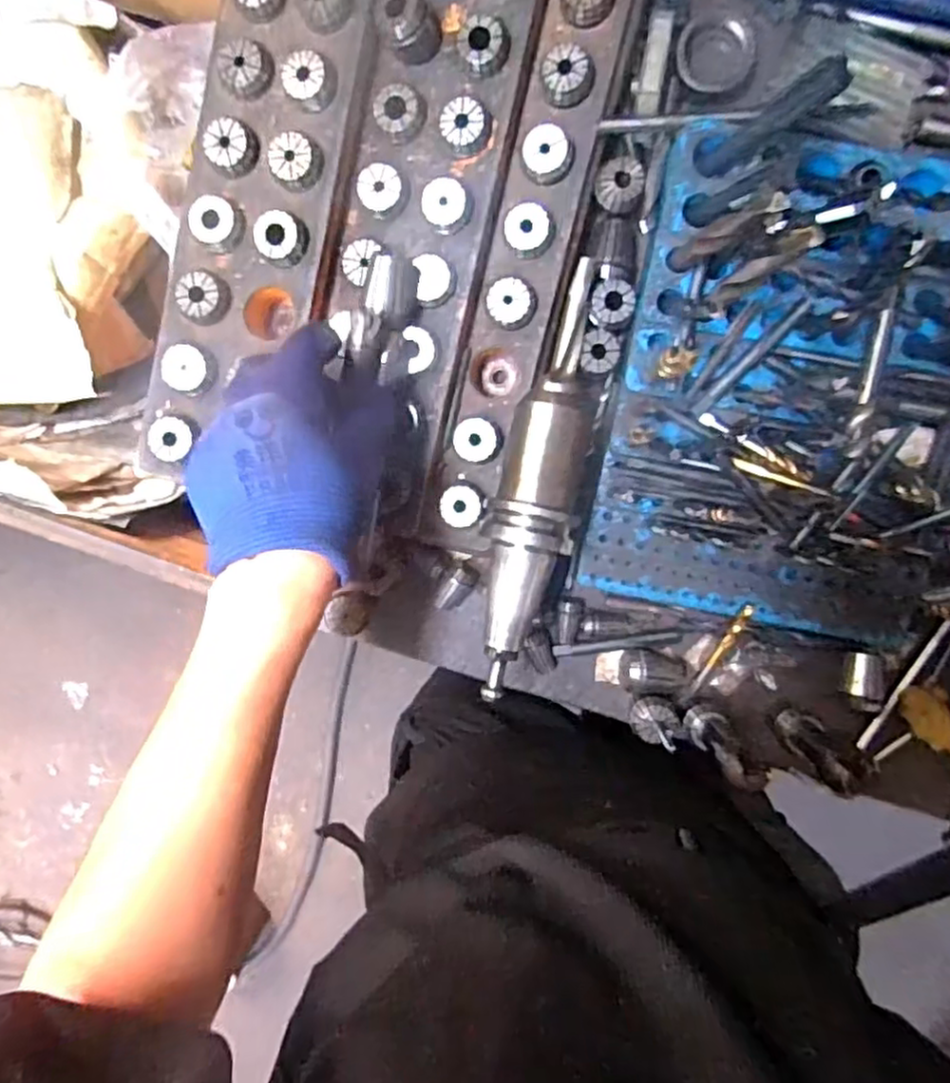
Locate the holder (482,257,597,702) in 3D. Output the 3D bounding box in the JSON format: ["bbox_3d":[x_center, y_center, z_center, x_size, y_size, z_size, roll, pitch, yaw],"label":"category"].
[{"bbox_3d":[0.041,-0.039,0.446,0.055,0.051,0.268,8,98,2],"label":"holder"}]

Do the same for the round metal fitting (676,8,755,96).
[{"bbox_3d":[0.155,-0.319,0.439,0.053,0.009,0.056,-13,97,5],"label":"round metal fitting"}]

